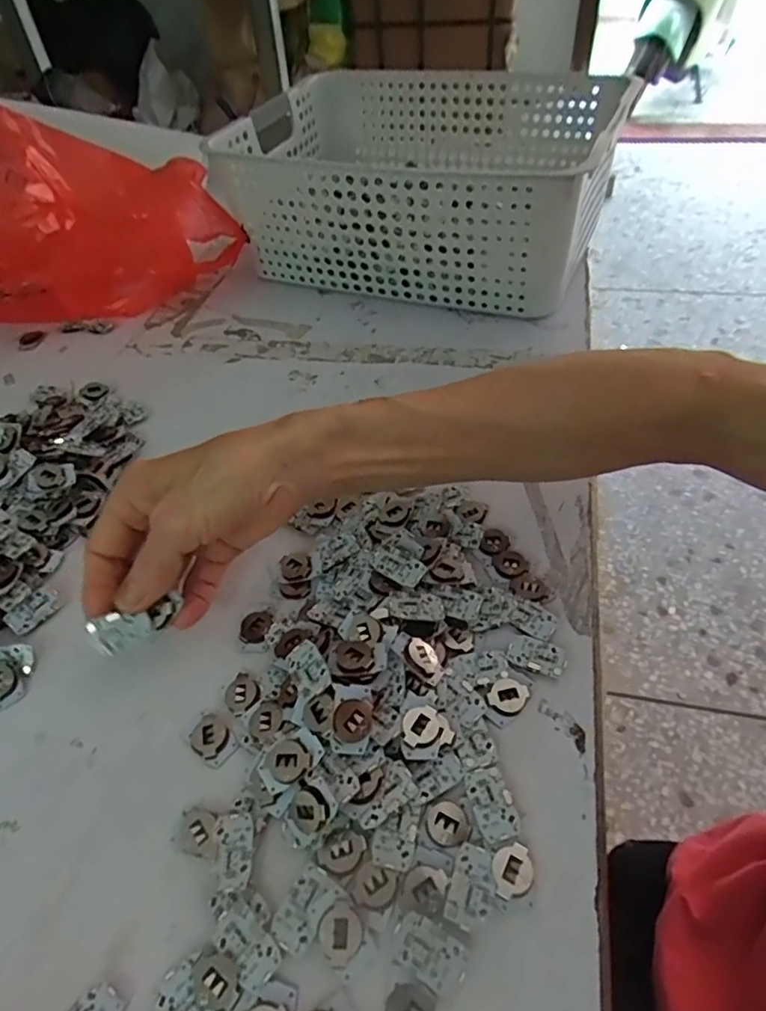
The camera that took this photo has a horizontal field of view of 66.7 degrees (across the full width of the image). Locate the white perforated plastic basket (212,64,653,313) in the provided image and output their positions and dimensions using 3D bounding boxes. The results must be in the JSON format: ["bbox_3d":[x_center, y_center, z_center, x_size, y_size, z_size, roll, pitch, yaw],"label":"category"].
[{"bbox_3d":[0.038,-0.319,0.578,0.335,0.126,0.266,17,53,19],"label":"white perforated plastic basket"}]

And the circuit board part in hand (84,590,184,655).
[{"bbox_3d":[-0.124,0.060,0.296,0.045,0.008,0.017,-23,92,-9],"label":"circuit board part in hand"}]

